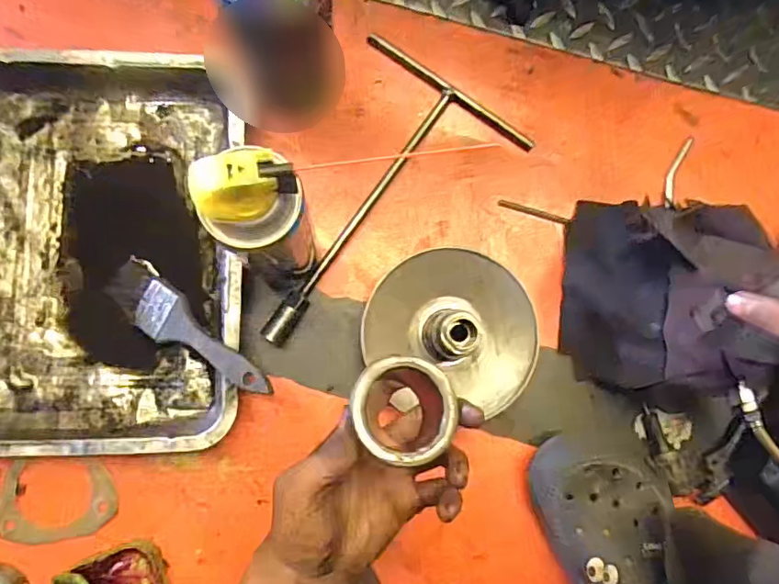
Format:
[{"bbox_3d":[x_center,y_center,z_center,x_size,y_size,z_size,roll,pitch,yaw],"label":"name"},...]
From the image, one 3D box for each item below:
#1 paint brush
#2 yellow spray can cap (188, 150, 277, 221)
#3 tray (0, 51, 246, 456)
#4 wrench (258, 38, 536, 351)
[{"bbox_3d":[-0.177,0.034,0.466,0.190,0.017,0.043,32,84,17],"label":"paint brush"},{"bbox_3d":[-0.082,-0.056,0.289,0.044,0.036,0.030,-7,85,-5],"label":"yellow spray can cap"},{"bbox_3d":[-0.259,-0.037,0.480,0.249,0.048,0.343,-1,85,-3],"label":"tray"},{"bbox_3d":[-0.019,-0.078,0.510,0.183,0.023,0.302,34,84,0],"label":"wrench"}]

